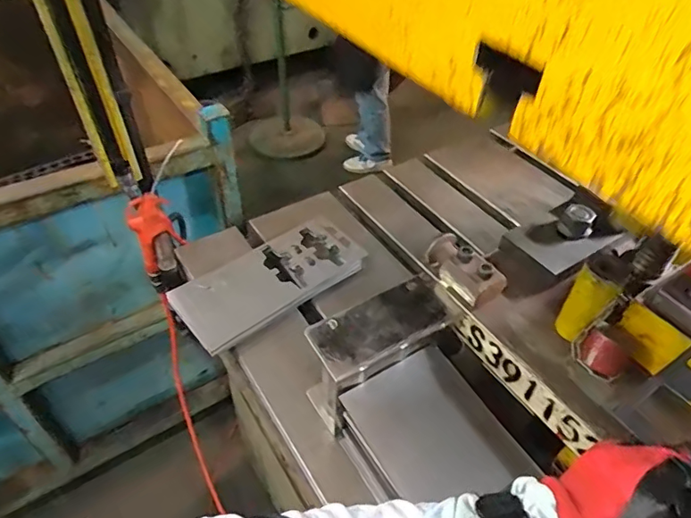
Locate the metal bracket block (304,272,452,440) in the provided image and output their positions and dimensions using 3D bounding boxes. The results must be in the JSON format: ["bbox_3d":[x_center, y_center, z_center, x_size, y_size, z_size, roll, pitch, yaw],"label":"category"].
[{"bbox_3d":[0.038,0.111,0.577,0.163,0.128,0.081,-20,49,-21],"label":"metal bracket block"}]

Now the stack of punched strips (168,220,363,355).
[{"bbox_3d":[-0.105,0.028,0.734,0.273,0.019,0.120,-31,53,-29],"label":"stack of punched strips"}]

